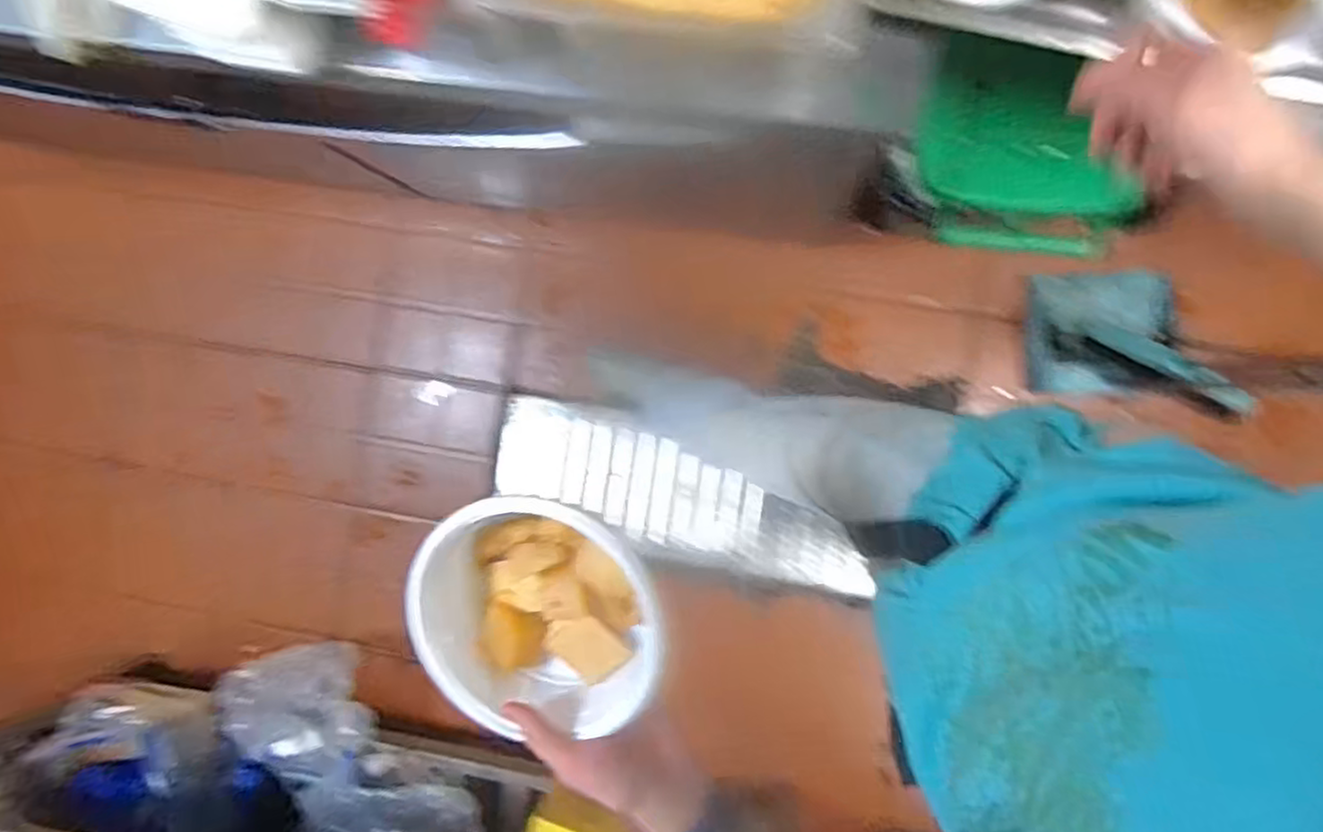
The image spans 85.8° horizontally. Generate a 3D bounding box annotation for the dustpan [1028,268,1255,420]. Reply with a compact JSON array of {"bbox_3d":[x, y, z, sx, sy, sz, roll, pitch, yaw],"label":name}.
[{"bbox_3d":[0.800,-0.133,1.229,0.246,0.219,0.248,-1,93,7],"label":"dustpan"}]

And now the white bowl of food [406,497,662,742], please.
[{"bbox_3d":[-0.083,0.132,0.477,0.160,0.055,0.154,0,93,7],"label":"white bowl of food"}]

